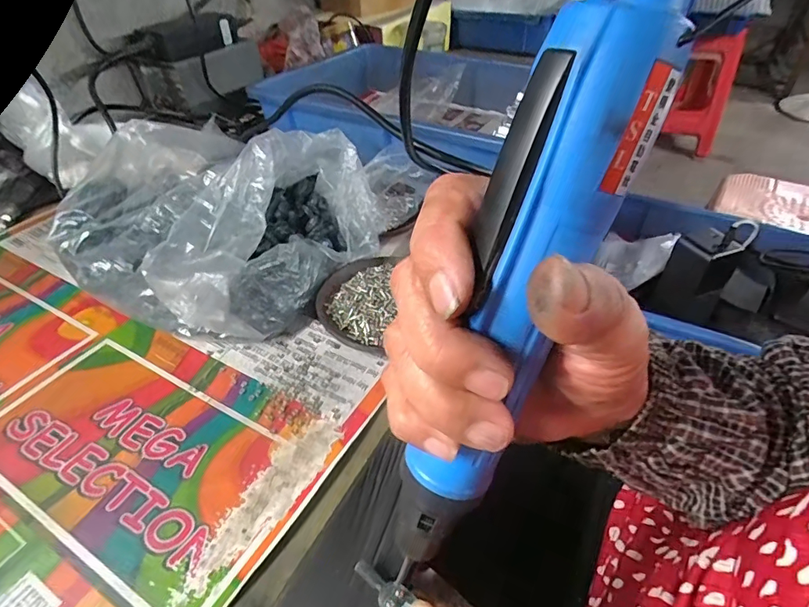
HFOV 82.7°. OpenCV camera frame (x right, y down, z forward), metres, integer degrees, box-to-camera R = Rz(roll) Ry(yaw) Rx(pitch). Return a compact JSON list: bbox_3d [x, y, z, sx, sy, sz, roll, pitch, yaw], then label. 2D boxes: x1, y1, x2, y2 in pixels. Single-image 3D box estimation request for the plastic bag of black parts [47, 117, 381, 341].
[{"bbox_3d":[-0.176,-0.088,0.431,0.273,0.092,0.228,21,45,22],"label":"plastic bag of black parts"}]

